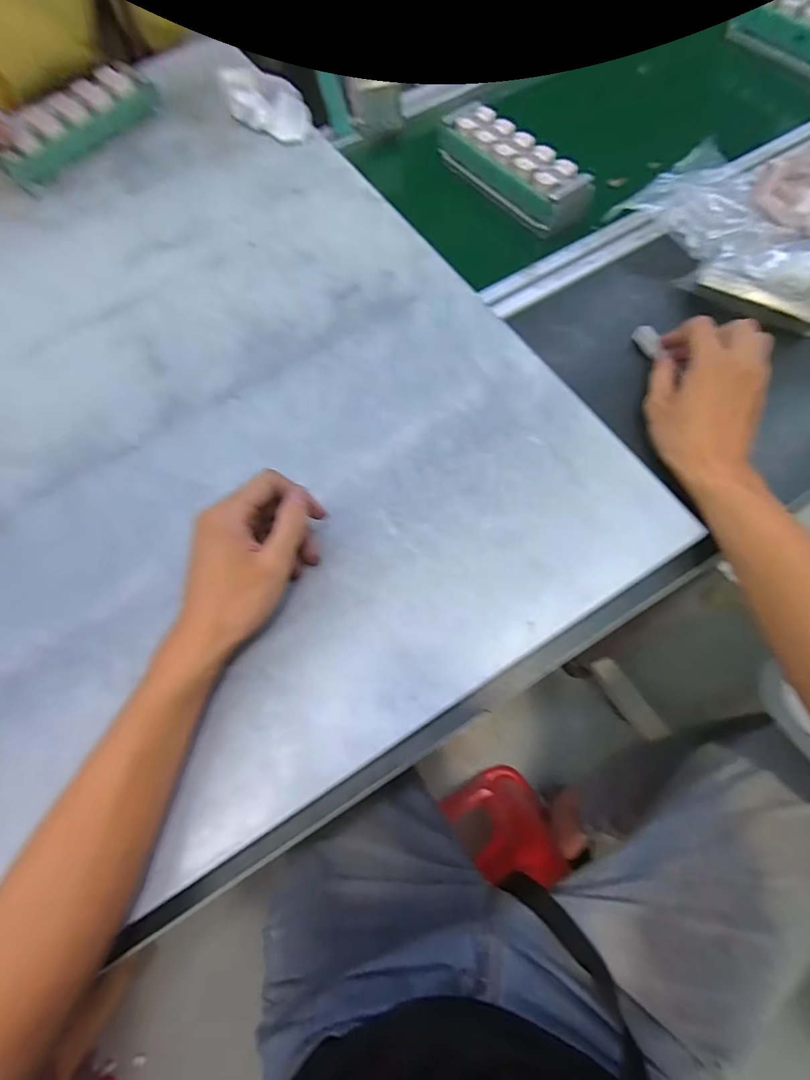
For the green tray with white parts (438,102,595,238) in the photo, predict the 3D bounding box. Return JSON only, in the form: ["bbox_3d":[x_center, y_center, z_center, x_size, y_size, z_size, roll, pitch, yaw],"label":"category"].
[{"bbox_3d":[0.122,-0.424,0.534,0.051,0.049,0.198,-36,71,-11],"label":"green tray with white parts"}]

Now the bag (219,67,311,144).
[{"bbox_3d":[-0.159,-0.519,0.550,0.105,0.038,0.060,32,73,15],"label":"bag"}]

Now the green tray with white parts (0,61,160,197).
[{"bbox_3d":[-0.383,-0.490,0.547,0.056,0.051,0.198,36,74,16],"label":"green tray with white parts"}]

